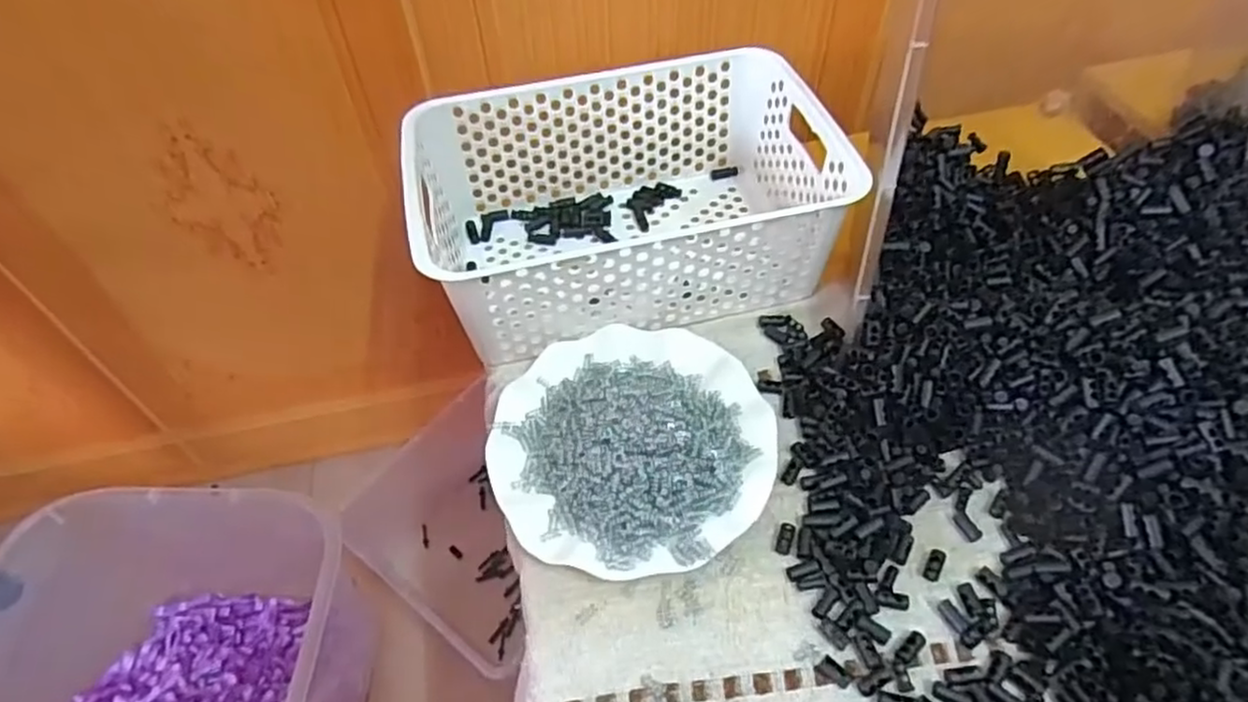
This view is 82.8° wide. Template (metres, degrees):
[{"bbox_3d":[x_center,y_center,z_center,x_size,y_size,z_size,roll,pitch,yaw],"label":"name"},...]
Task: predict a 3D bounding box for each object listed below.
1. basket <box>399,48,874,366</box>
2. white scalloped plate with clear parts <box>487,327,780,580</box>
[{"bbox_3d":[0.000,-0.116,0.554,0.300,0.112,0.197,-11,53,-7],"label":"basket"},{"bbox_3d":[0.005,0.052,0.457,0.179,0.037,0.175,-1,52,1],"label":"white scalloped plate with clear parts"}]

